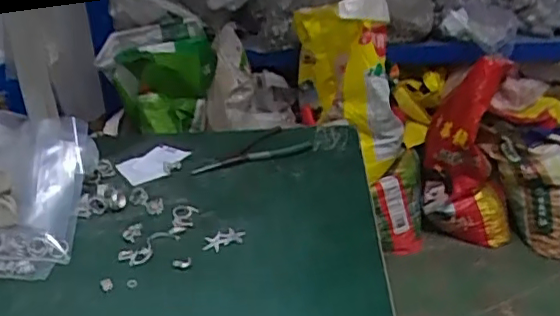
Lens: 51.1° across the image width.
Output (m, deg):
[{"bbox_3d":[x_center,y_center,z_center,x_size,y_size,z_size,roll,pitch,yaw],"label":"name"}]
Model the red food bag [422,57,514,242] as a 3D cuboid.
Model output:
[{"bbox_3d":[0.599,-0.010,1.854,0.290,0.582,0.198,9,29,22],"label":"red food bag"}]

